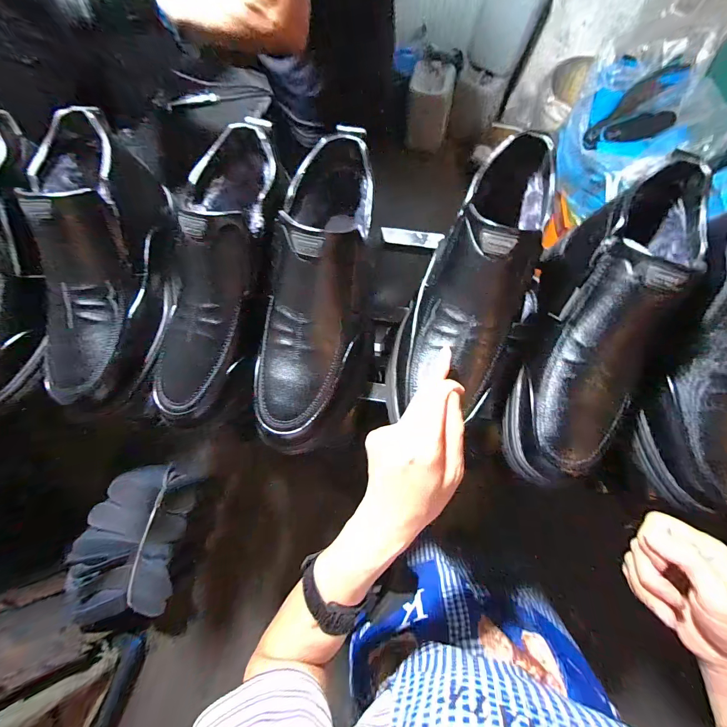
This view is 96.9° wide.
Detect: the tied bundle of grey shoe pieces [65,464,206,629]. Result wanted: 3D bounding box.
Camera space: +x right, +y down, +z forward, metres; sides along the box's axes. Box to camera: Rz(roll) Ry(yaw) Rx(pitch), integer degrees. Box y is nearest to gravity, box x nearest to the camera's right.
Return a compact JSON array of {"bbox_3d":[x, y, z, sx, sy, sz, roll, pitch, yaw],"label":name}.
[{"bbox_3d":[-0.716,0.563,1.019,0.272,0.169,0.439,7,74,4],"label":"tied bundle of grey shoe pieces"}]

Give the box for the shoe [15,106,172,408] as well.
[{"bbox_3d":[-0.261,-0.096,0.323,0.100,0.100,0.288,2,93,2],"label":"shoe"}]

